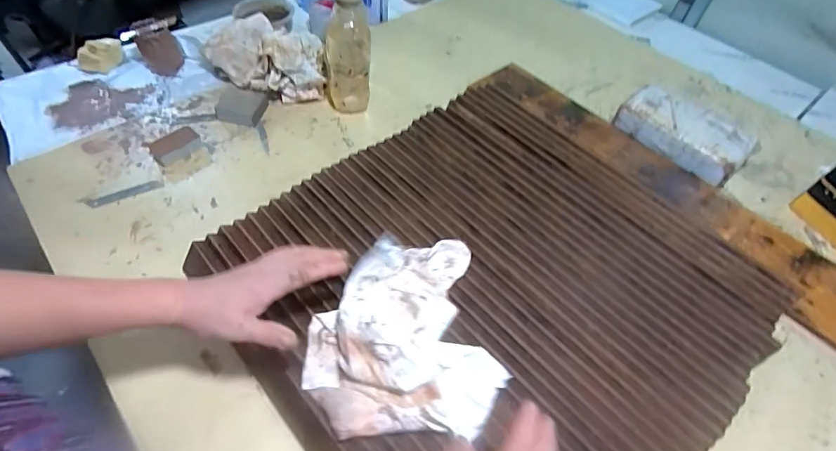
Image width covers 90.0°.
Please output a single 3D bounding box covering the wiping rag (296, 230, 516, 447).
[{"bbox_3d":[-0.017,0.108,0.463,0.201,0.042,0.220,1,54,-4],"label":"wiping rag"}]

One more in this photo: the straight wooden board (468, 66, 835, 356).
[{"bbox_3d":[0.400,-0.064,0.683,0.140,0.024,0.730,-32,62,-24],"label":"straight wooden board"}]

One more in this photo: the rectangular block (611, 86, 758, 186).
[{"bbox_3d":[0.457,-0.160,0.732,0.109,0.065,0.210,-37,64,-26],"label":"rectangular block"}]

